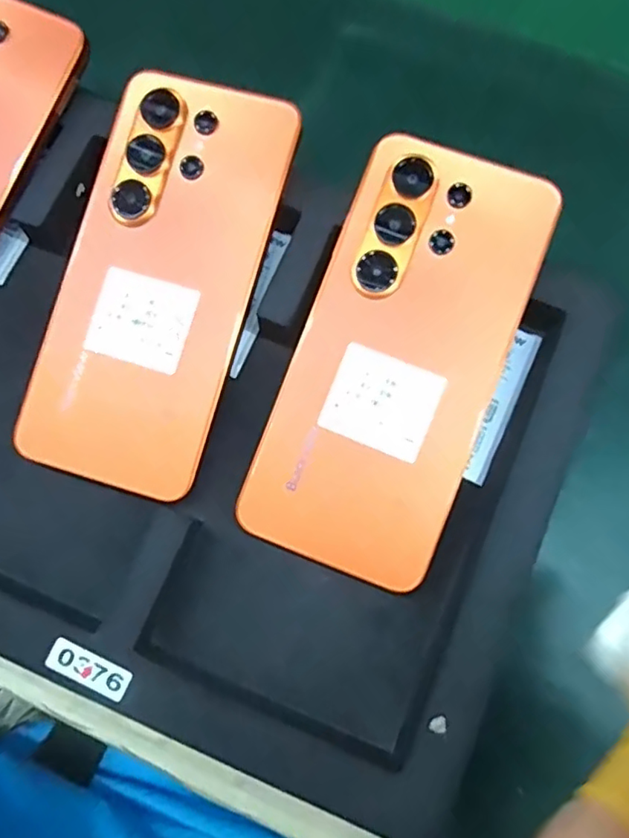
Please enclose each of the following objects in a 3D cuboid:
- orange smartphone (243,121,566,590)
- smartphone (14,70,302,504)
[{"bbox_3d":[0.033,-0.024,0.224,0.076,0.005,0.168,21,89,6],"label":"orange smartphone"},{"bbox_3d":[-0.062,-0.055,0.234,0.074,0.007,0.167,17,88,5],"label":"smartphone"}]

